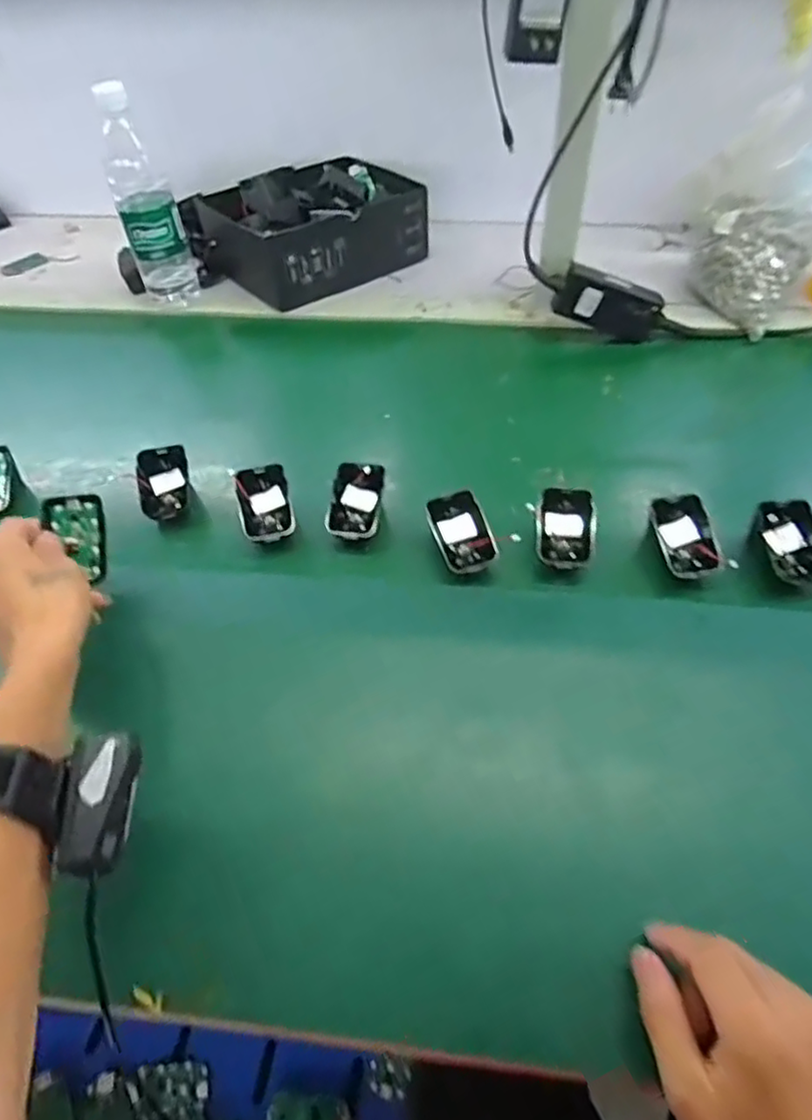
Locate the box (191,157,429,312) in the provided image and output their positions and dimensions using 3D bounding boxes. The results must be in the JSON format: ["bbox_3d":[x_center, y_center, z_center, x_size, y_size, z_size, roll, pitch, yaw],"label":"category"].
[{"bbox_3d":[-0.114,-0.445,0.843,0.261,0.088,0.194,-34,57,-21],"label":"box"}]

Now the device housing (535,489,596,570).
[{"bbox_3d":[0.131,-0.026,0.524,0.046,0.019,0.066,8,74,7],"label":"device housing"}]

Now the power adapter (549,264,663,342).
[{"bbox_3d":[0.230,-0.284,0.716,0.121,0.056,0.033,14,49,-18],"label":"power adapter"}]

